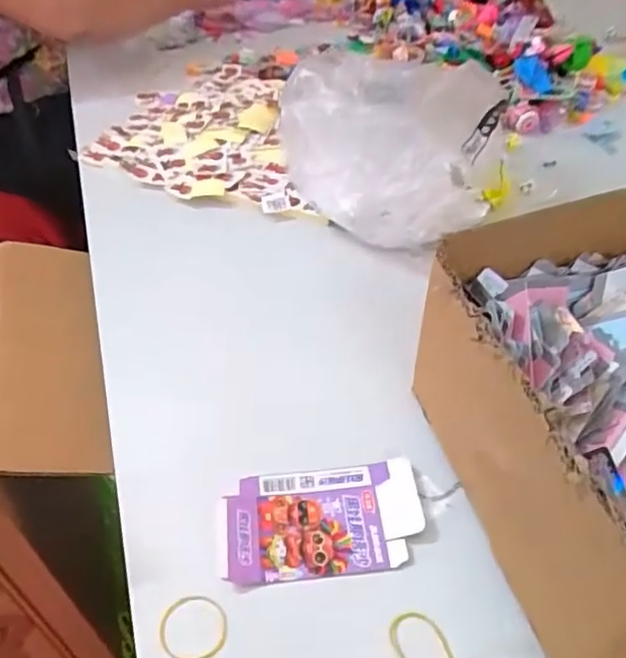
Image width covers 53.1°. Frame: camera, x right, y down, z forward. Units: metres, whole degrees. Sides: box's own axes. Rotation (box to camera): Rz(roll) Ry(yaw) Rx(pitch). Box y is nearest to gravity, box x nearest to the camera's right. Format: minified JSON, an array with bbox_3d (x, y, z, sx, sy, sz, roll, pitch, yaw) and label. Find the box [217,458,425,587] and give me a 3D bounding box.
[{"bbox_3d":[0.006,0.140,0.462,0.146,0.008,0.085,-4,46,-5],"label":"box"}]

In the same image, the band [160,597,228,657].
[{"bbox_3d":[-0.078,0.198,0.412,0.044,0.004,0.041,0,53,0],"label":"band"}]

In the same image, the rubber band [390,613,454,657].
[{"bbox_3d":[0.071,0.206,0.400,0.032,0.004,0.051,-22,51,-21],"label":"rubber band"}]

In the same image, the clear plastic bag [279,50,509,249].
[{"bbox_3d":[0.090,-0.216,0.715,0.220,0.134,0.242,8,47,6],"label":"clear plastic bag"}]

